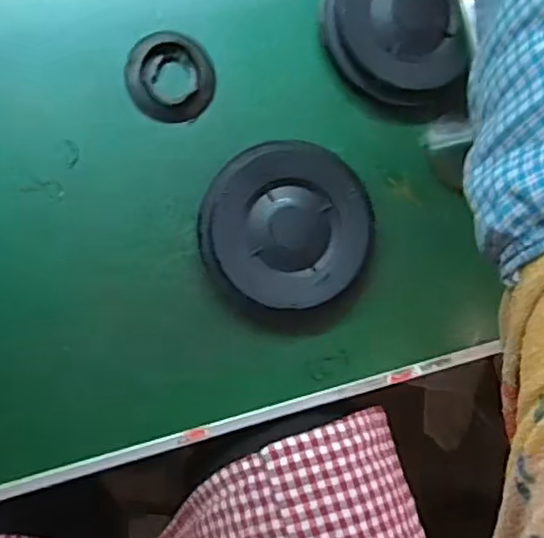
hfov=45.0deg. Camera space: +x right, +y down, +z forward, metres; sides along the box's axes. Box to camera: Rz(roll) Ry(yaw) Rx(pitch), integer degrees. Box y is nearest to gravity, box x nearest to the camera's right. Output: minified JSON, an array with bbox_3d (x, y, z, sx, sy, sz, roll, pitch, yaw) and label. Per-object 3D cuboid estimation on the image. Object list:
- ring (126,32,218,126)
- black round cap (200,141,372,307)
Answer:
[{"bbox_3d":[-0.069,-0.132,0.448,0.059,0.016,0.059,-8,89,-8],"label":"ring"},{"bbox_3d":[0.010,-0.030,0.456,0.114,0.021,0.109,5,88,-8],"label":"black round cap"}]

